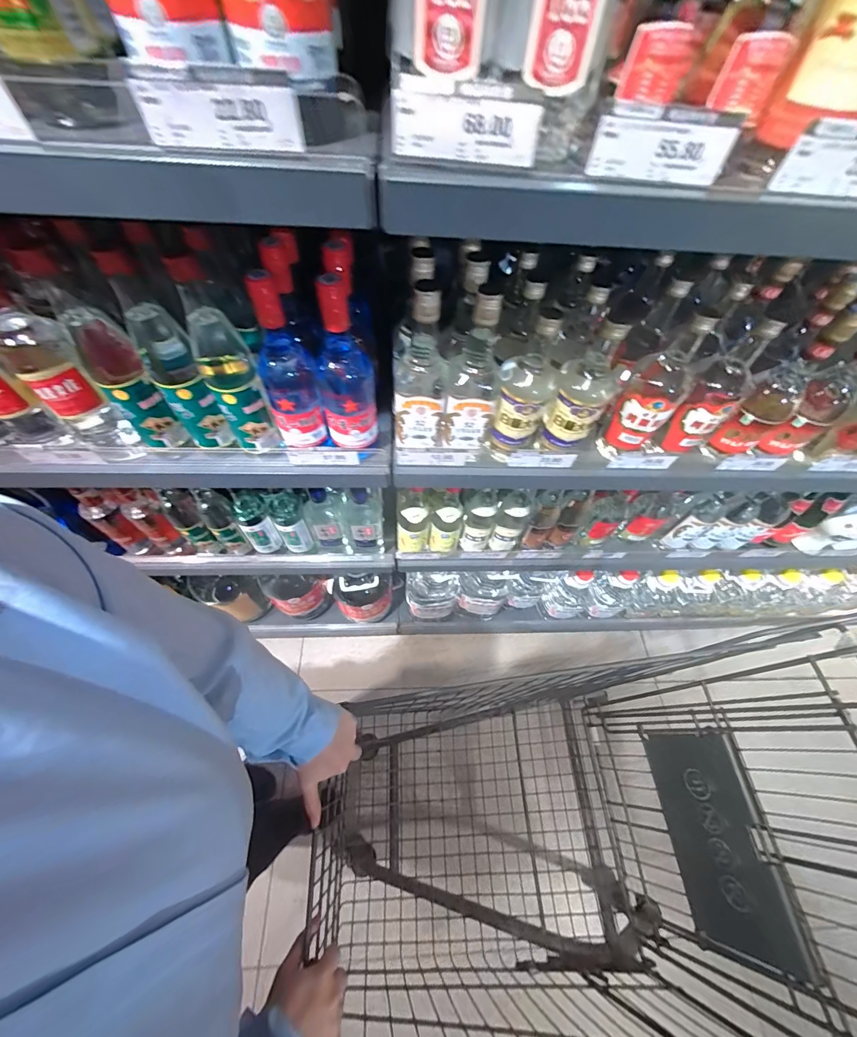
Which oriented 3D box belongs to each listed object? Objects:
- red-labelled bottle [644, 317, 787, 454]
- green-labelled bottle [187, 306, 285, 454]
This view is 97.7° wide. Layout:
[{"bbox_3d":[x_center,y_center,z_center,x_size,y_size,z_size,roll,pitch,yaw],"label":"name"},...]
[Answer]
[{"bbox_3d":[0.393,-0.170,0.512,0.062,0.189,0.085,38,67,21],"label":"red-labelled bottle"},{"bbox_3d":[-0.256,-0.173,0.495,0.072,0.186,0.072,-29,63,-15],"label":"green-labelled bottle"}]

